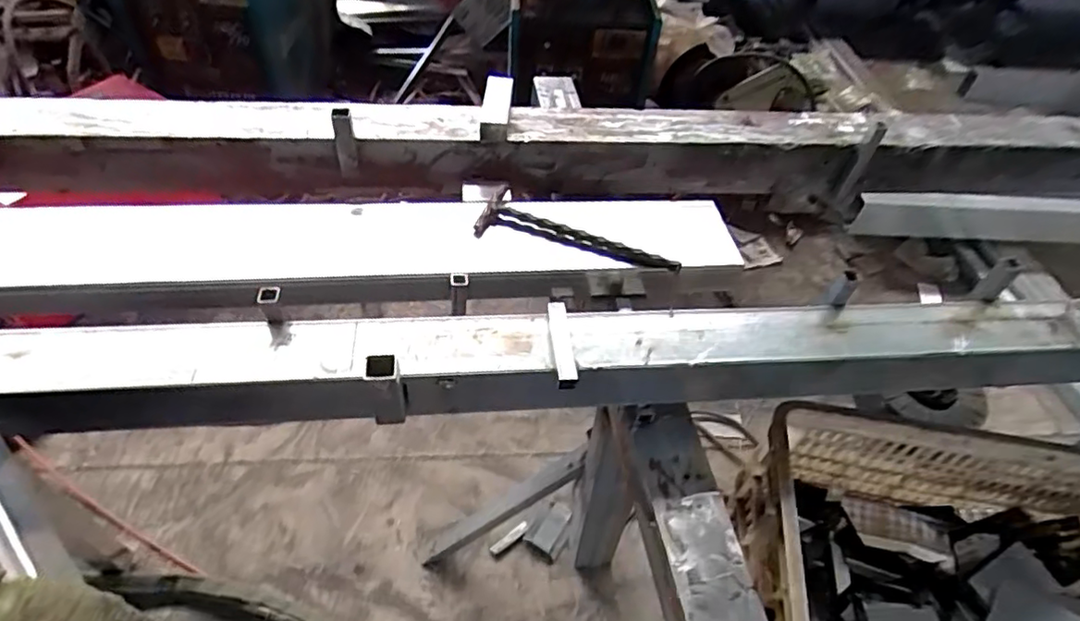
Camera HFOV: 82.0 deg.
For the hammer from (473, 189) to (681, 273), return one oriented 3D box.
[{"bbox_3d":[0.055,-0.104,0.857,0.277,0.027,0.075,14,50,6],"label":"hammer"}]

